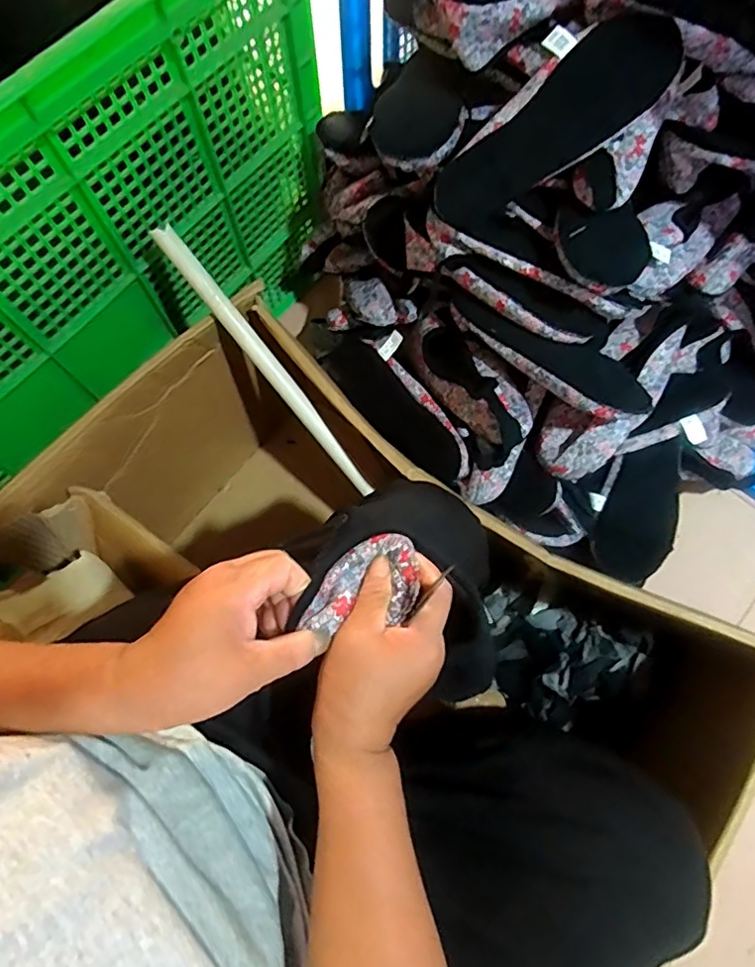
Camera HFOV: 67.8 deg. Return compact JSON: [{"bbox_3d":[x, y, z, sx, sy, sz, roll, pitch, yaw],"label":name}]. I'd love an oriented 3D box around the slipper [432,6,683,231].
[{"bbox_3d":[0.173,-0.362,0.579,0.250,0.060,0.091,-32,94,16],"label":"slipper"}]

